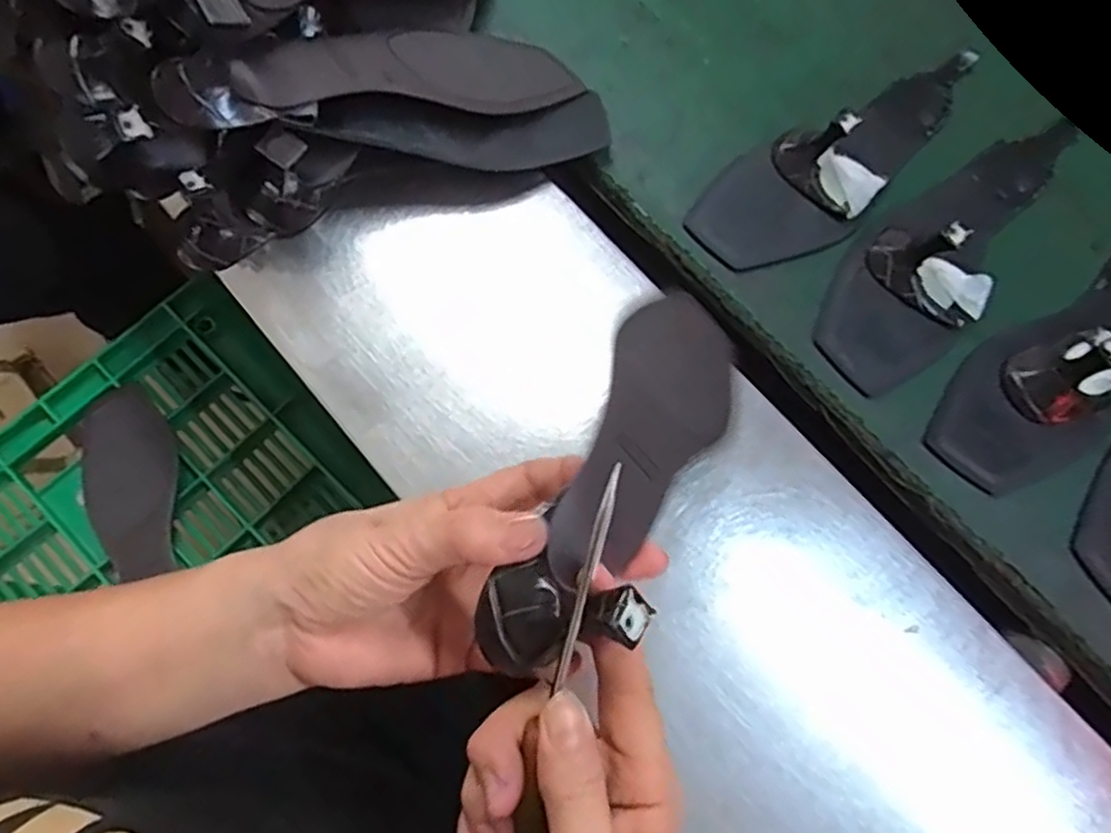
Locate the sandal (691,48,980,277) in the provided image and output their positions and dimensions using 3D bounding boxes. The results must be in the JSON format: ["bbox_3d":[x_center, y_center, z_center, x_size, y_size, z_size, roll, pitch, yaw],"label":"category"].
[{"bbox_3d":[0.198,-0.186,0.466,0.244,0.042,0.083,-41,79,-13],"label":"sandal"}]

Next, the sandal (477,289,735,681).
[{"bbox_3d":[0.040,0.008,0.315,0.060,0.065,0.227,29,43,6],"label":"sandal"}]

